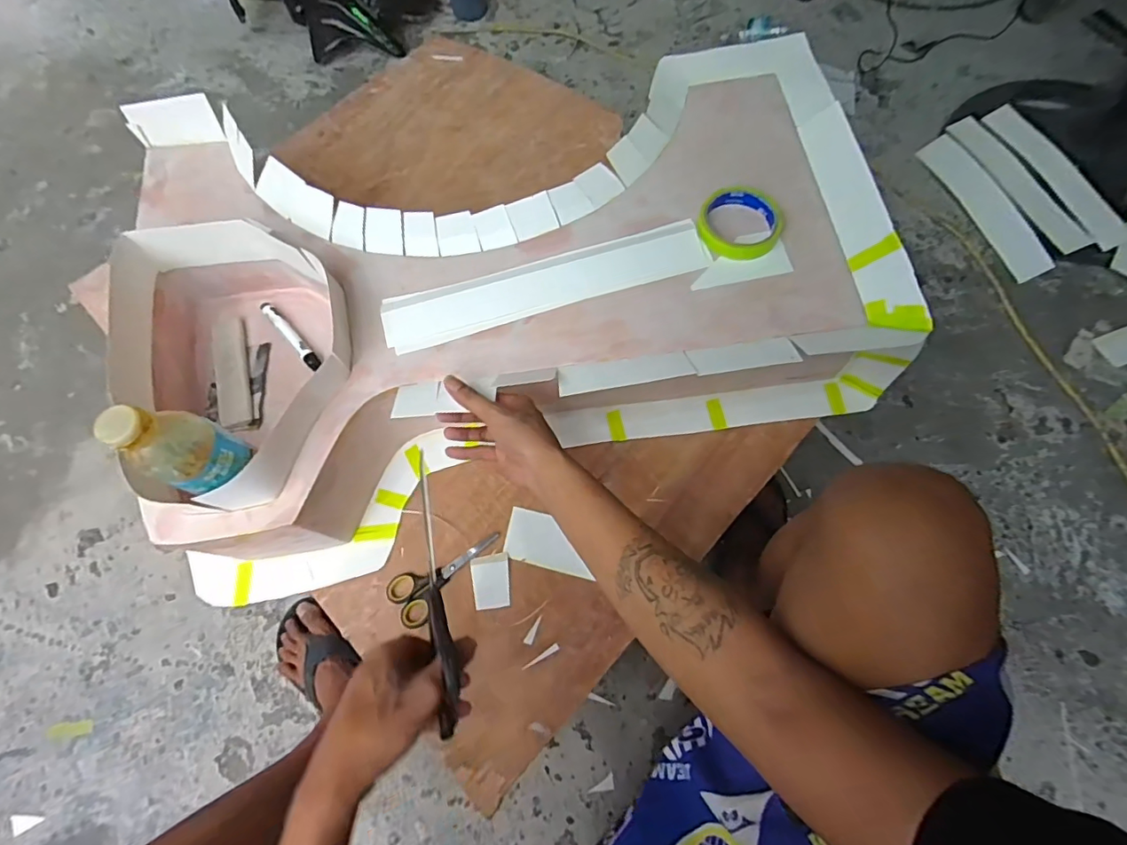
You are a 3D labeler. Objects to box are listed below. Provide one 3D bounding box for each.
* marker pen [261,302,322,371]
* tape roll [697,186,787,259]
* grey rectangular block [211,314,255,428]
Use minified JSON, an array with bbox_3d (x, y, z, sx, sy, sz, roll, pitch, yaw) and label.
[{"bbox_3d":[-0.349,-0.113,0.647,0.017,0.010,0.131,-42,72,-12],"label":"marker pen"},{"bbox_3d":[0.198,-0.225,0.571,0.092,0.016,0.092,-1,68,3],"label":"tape roll"},{"bbox_3d":[-0.412,-0.067,0.630,0.039,0.010,0.154,-20,69,-4],"label":"grey rectangular block"}]

